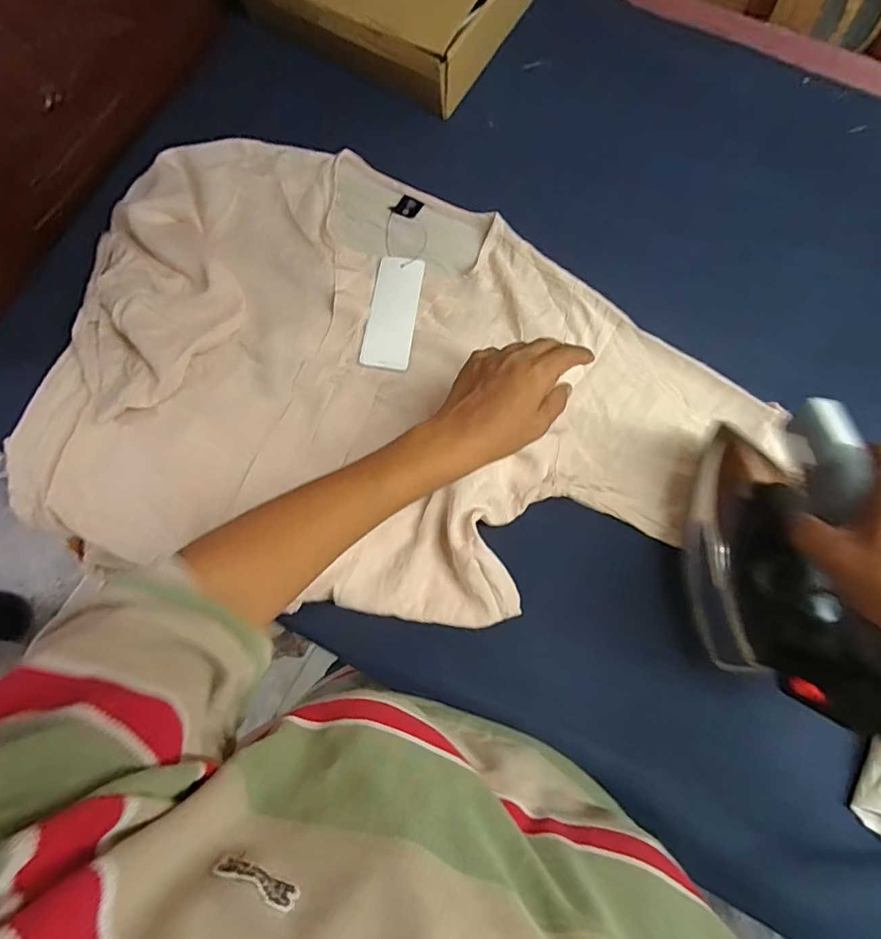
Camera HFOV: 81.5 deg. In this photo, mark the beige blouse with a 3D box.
[{"bbox_3d":[-0.051,-0.083,0.480,0.620,0.039,0.422,16,77,6],"label":"beige blouse"}]

